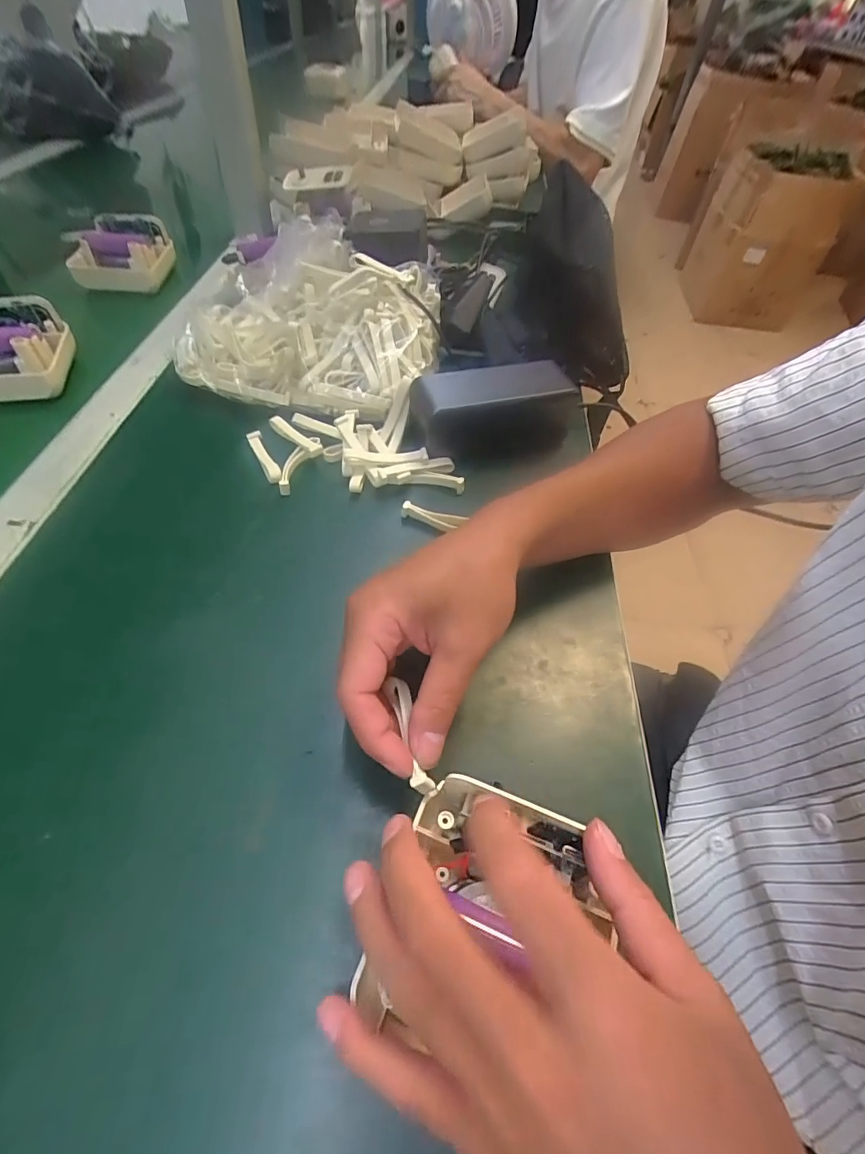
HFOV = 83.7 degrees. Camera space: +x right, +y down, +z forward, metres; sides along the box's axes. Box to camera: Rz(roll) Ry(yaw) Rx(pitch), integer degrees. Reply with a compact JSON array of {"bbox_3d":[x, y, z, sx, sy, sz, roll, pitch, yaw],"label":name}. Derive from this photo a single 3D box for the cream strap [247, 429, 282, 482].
[{"bbox_3d":[-0.129,-0.093,0.372,0.011,0.011,0.066,-21,57,-20],"label":"cream strap"}]

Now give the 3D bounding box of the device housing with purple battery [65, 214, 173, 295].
[{"bbox_3d":[-0.337,-0.354,0.526,0.095,0.047,0.081,-1,53,-6],"label":"device housing with purple battery"}]

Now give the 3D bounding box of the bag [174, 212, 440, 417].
[{"bbox_3d":[-0.103,-0.227,0.424,0.217,0.085,0.168,13,52,5],"label":"bag"}]

